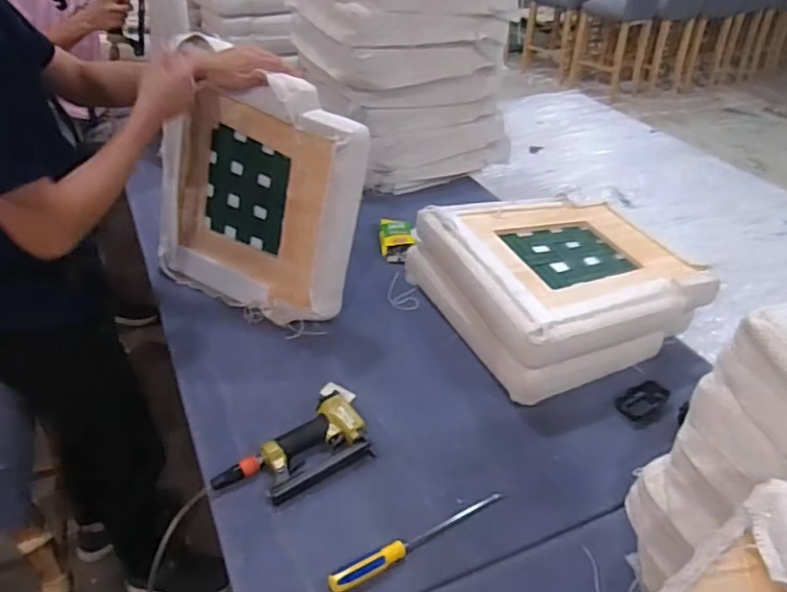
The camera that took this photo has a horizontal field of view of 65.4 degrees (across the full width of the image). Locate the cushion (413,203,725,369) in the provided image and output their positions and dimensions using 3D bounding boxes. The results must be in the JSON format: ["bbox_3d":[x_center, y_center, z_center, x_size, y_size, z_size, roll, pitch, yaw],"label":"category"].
[{"bbox_3d":[0.358,-0.070,1.292,0.498,0.099,0.497,-9,38,-16],"label":"cushion"}]

